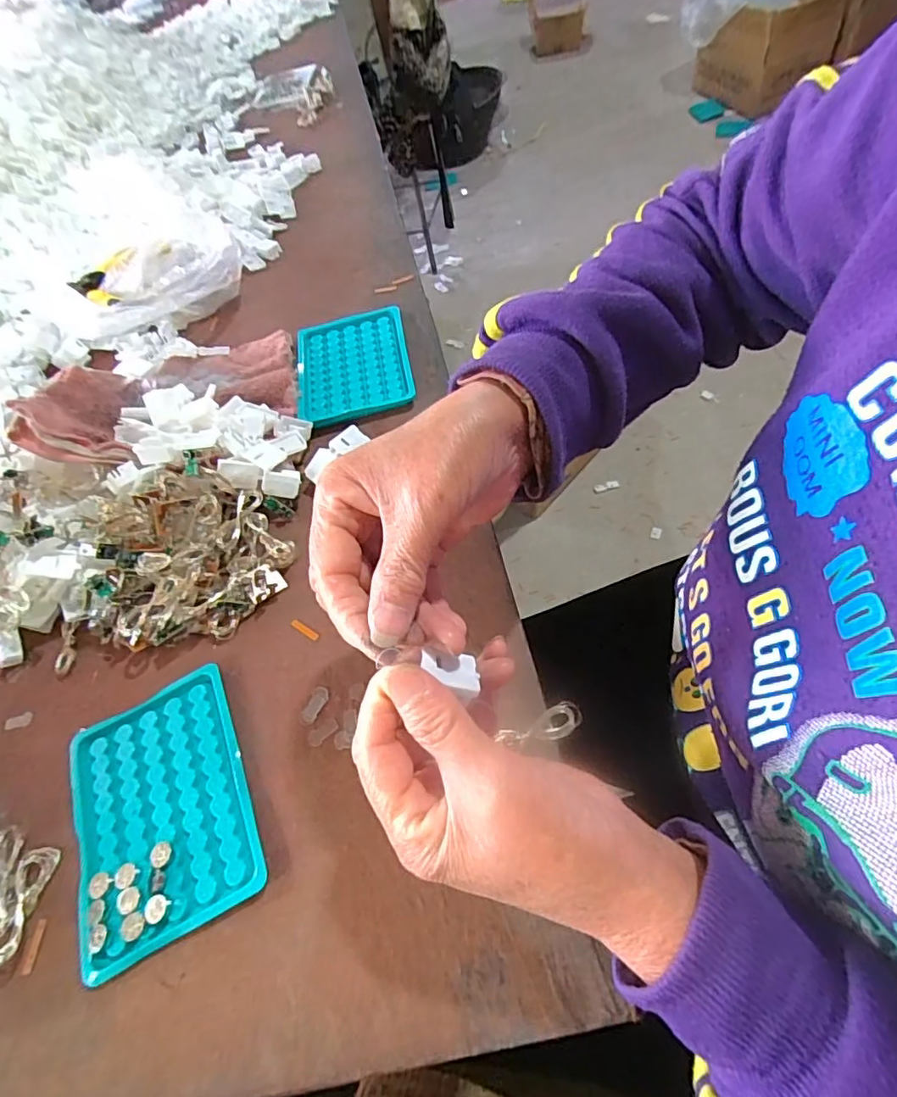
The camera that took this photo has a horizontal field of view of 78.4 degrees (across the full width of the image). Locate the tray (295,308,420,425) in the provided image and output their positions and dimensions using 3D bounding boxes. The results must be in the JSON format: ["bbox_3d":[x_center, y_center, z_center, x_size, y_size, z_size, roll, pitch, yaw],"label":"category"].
[{"bbox_3d":[-0.082,-0.160,0.471,0.096,0.008,0.132,-15,56,3],"label":"tray"}]

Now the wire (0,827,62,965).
[{"bbox_3d":[-0.223,0.176,0.286,0.026,0.016,0.064,-23,56,-3],"label":"wire"}]

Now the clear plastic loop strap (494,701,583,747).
[{"bbox_3d":[0.040,0.077,0.236,0.036,0.004,0.013,-26,67,2],"label":"clear plastic loop strap"}]

